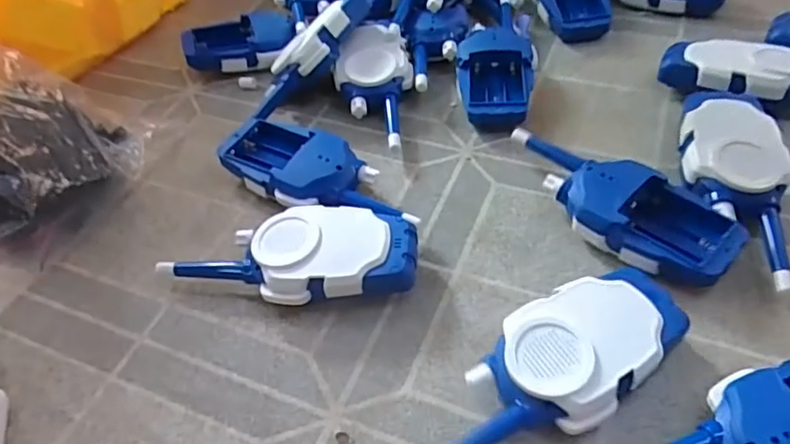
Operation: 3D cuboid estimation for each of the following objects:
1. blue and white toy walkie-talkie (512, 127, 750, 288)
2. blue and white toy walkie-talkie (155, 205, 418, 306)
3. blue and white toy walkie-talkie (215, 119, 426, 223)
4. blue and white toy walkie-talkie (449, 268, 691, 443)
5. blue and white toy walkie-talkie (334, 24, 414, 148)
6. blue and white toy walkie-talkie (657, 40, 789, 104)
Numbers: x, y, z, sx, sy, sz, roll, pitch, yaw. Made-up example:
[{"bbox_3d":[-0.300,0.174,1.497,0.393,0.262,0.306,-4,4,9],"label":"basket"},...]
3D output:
[{"bbox_3d":[0.146,-0.013,0.385,0.159,0.036,0.064,28,57,29],"label":"blue and white toy walkie-talkie"},{"bbox_3d":[-0.065,0.023,0.362,0.155,0.035,0.061,1,48,9],"label":"blue and white toy walkie-talkie"},{"bbox_3d":[-0.057,-0.031,0.423,0.157,0.033,0.067,22,54,25],"label":"blue and white toy walkie-talkie"},{"bbox_3d":[0.082,0.083,0.301,0.159,0.036,0.062,-33,52,-21],"label":"blue and white toy walkie-talkie"},{"bbox_3d":[-0.017,-0.117,0.489,0.065,0.026,0.127,0,67,-2],"label":"blue and white toy walkie-talkie"},{"bbox_3d":[0.298,-0.110,0.445,0.166,0.039,0.057,13,51,18],"label":"blue and white toy walkie-talkie"}]

